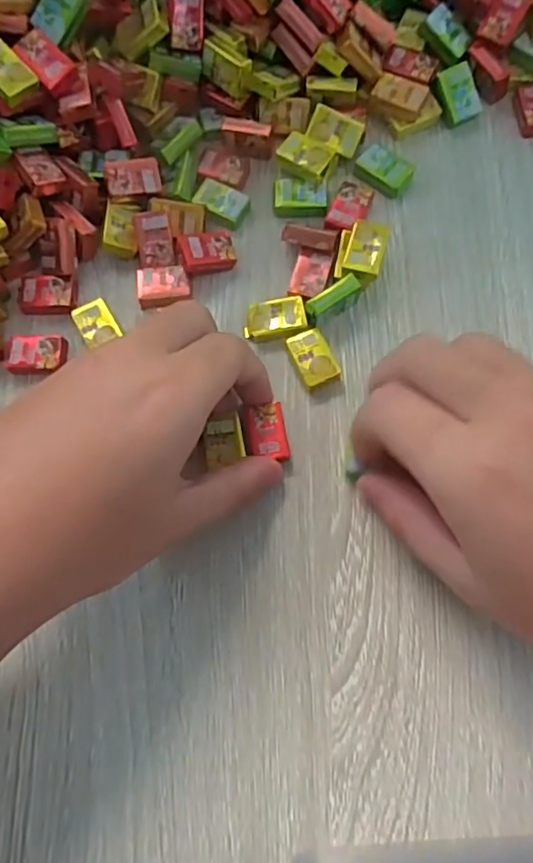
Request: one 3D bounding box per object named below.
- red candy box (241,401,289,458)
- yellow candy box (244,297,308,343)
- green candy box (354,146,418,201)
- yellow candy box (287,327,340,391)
[{"bbox_3d":[0.000,0.001,0.260,0.019,0.007,0.024,-9,76,0],"label":"red candy box"},{"bbox_3d":[0.004,-0.051,0.274,0.028,0.008,0.017,-9,76,0],"label":"yellow candy box"},{"bbox_3d":[0.058,-0.129,0.292,0.027,0.008,0.017,33,79,11],"label":"green candy box"},{"bbox_3d":[0.021,-0.032,0.267,0.017,0.009,0.026,-25,77,-4],"label":"yellow candy box"}]

